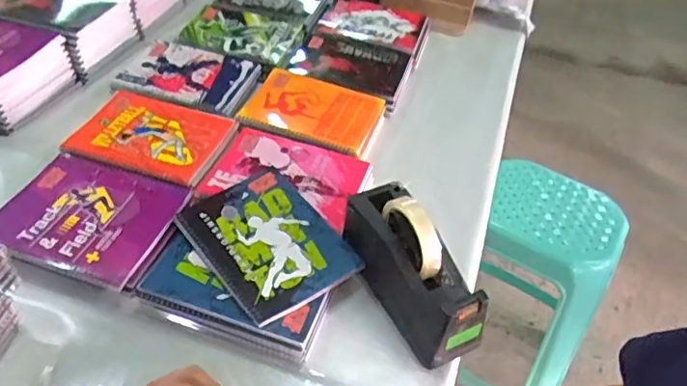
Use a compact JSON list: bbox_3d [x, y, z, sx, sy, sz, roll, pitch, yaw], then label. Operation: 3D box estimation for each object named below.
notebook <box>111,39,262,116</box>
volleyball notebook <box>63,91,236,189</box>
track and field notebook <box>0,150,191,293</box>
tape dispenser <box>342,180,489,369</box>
[{"bbox_3d":[-0.253,-0.198,0.910,0.212,0.010,0.148,15,44,9],"label":"notebook"},{"bbox_3d":[-0.270,-0.087,0.793,0.202,0.009,0.151,14,44,7],"label":"volleyball notebook"},{"bbox_3d":[-0.305,0.021,0.678,0.196,0.008,0.166,14,44,8],"label":"track and field notebook"},{"bbox_3d":[0.074,0.082,0.633,0.079,0.111,0.196,-17,49,-23],"label":"tape dispenser"}]

